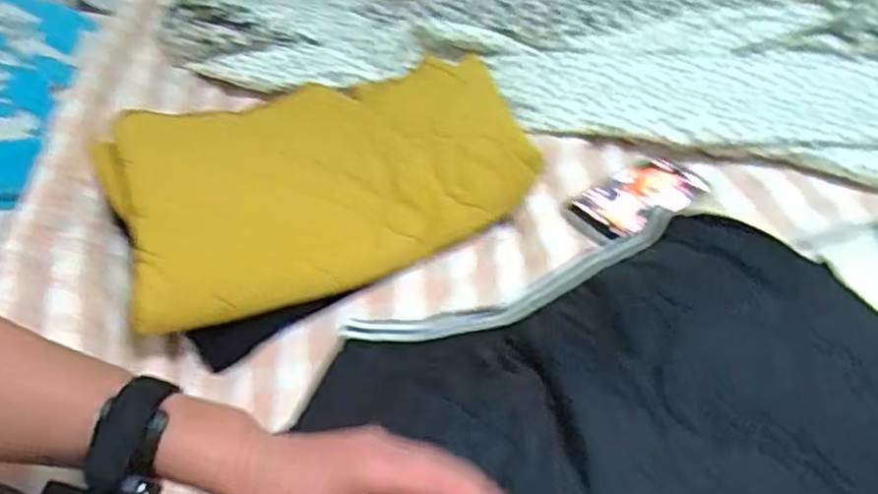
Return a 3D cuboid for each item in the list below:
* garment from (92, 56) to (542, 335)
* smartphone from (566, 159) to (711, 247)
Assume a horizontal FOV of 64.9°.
[{"bbox_3d":[-0.132,-0.098,0.756,0.428,0.088,0.308,-22,48,-16],"label":"garment"},{"bbox_3d":[0.221,-0.053,0.765,0.162,0.016,0.075,-28,53,-29],"label":"smartphone"}]

